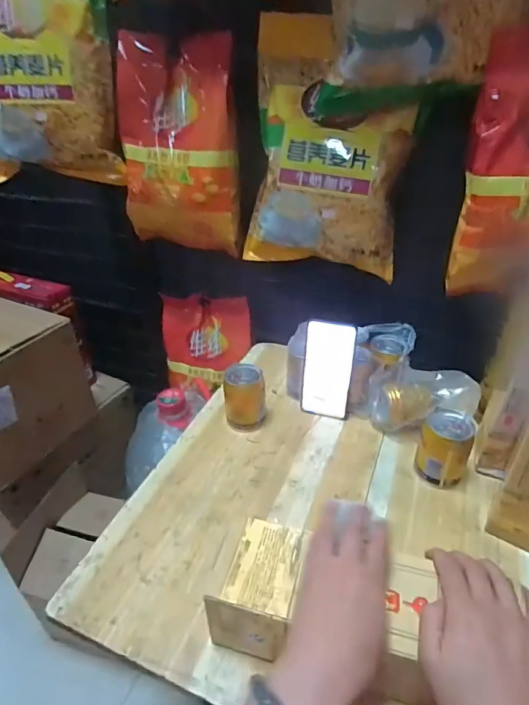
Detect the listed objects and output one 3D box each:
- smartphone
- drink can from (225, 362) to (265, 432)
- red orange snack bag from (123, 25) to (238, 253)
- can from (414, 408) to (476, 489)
[{"bbox_3d":[0.099,0.031,0.698,0.076,0.163,0.013,10,22,15],"label":"smartphone"},{"bbox_3d":[-0.030,0.074,0.694,0.059,0.093,0.062,-1,34,1],"label":"drink can"},{"bbox_3d":[-0.157,-0.381,0.809,0.232,0.374,0.070,10,25,17],"label":"red orange snack bag"},{"bbox_3d":[0.244,0.131,0.603,0.063,0.094,0.066,-1,34,1],"label":"can"}]

